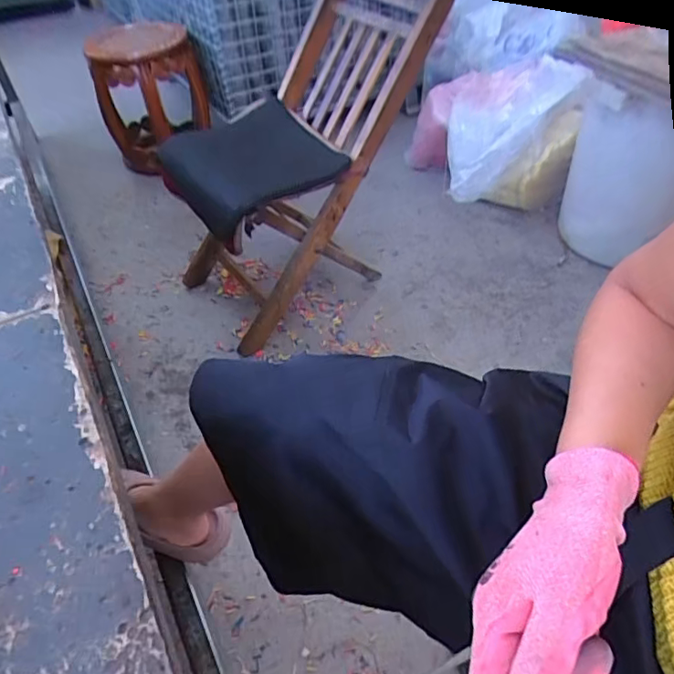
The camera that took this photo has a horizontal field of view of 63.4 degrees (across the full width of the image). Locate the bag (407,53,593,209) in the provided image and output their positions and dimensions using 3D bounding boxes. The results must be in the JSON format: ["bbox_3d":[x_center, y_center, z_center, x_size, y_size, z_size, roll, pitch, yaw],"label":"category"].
[{"bbox_3d":[0.435,-0.601,1.549,0.348,0.307,0.412,-14,46,-9],"label":"bag"}]

